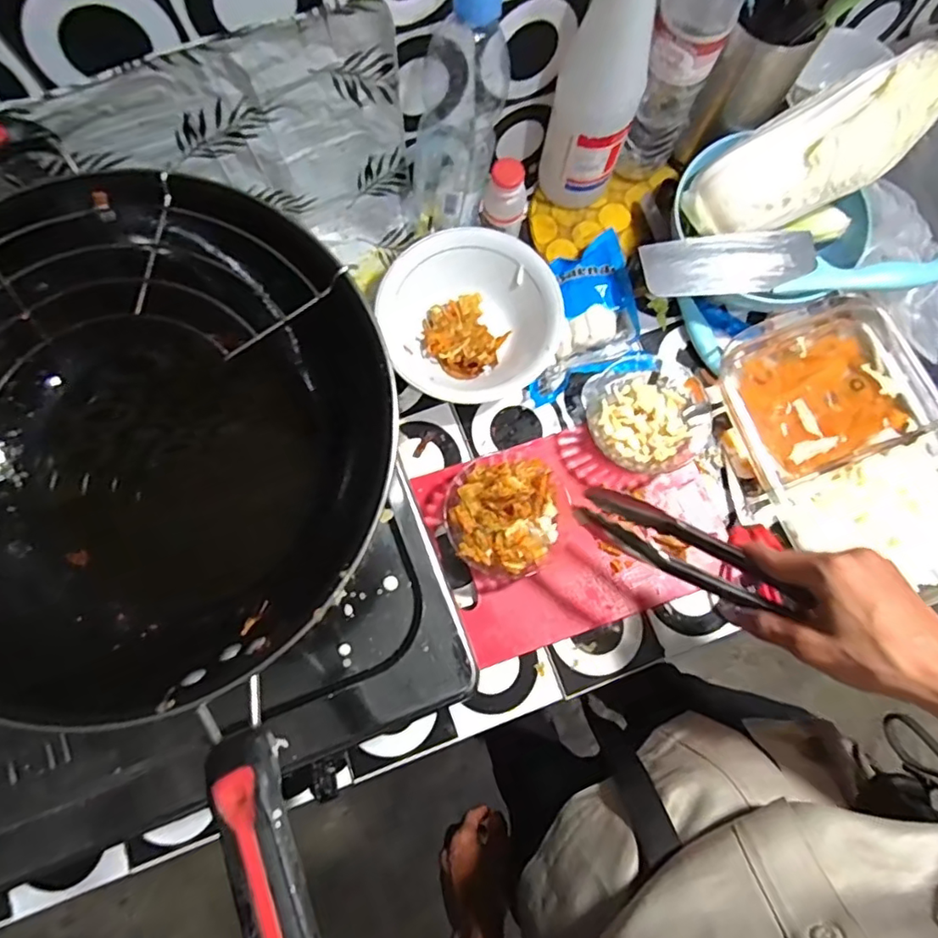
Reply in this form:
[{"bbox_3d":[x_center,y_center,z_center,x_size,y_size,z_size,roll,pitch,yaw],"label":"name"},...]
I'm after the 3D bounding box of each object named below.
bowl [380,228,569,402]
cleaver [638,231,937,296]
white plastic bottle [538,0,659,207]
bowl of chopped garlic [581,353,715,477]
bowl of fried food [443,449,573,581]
[{"bbox_3d":[0.001,-0.142,0.545,0.160,0.052,0.157,0,79,0],"label":"bowl"},{"bbox_3d":[0.284,-0.181,0.507,0.251,0.034,0.052,4,79,1],"label":"cleaver"},{"bbox_3d":[0.108,-0.318,0.471,0.071,0.246,0.057,22,80,4],"label":"white plastic bottle"},{"bbox_3d":[0.170,-0.050,0.536,0.122,0.049,0.106,-27,80,-5],"label":"bowl of chopped garlic"},{"bbox_3d":[0.038,0.039,0.504,0.114,0.065,0.107,0,79,0],"label":"bowl of fried food"}]

